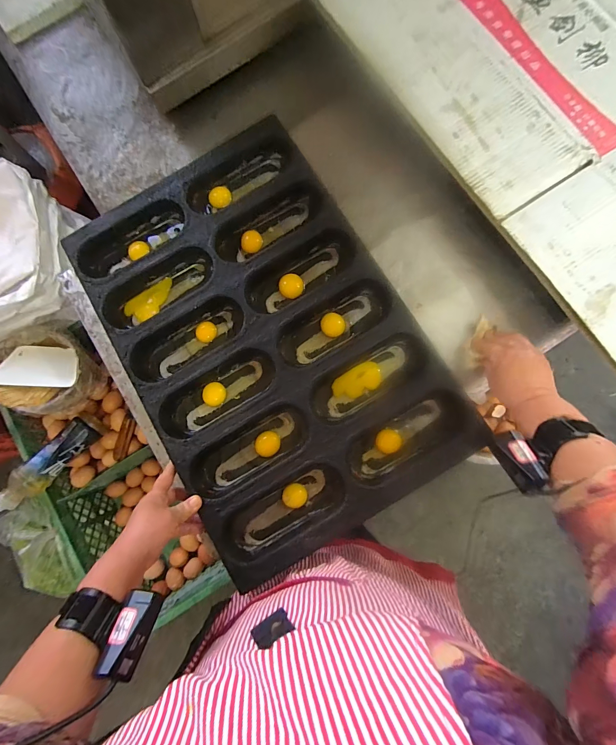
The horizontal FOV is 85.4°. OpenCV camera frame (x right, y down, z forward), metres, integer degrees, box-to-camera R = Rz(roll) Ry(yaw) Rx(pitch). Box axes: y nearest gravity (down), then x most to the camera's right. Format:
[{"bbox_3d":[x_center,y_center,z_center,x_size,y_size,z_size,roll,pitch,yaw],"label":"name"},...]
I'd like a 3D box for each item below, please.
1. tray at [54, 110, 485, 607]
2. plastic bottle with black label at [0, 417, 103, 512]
[{"bbox_3d":[-0.067,-0.054,0.508,0.404,0.052,0.590,-32,81,0],"label":"tray"},{"bbox_3d":[-0.537,0.187,0.691,0.057,0.050,0.221,37,67,8],"label":"plastic bottle with black label"}]

